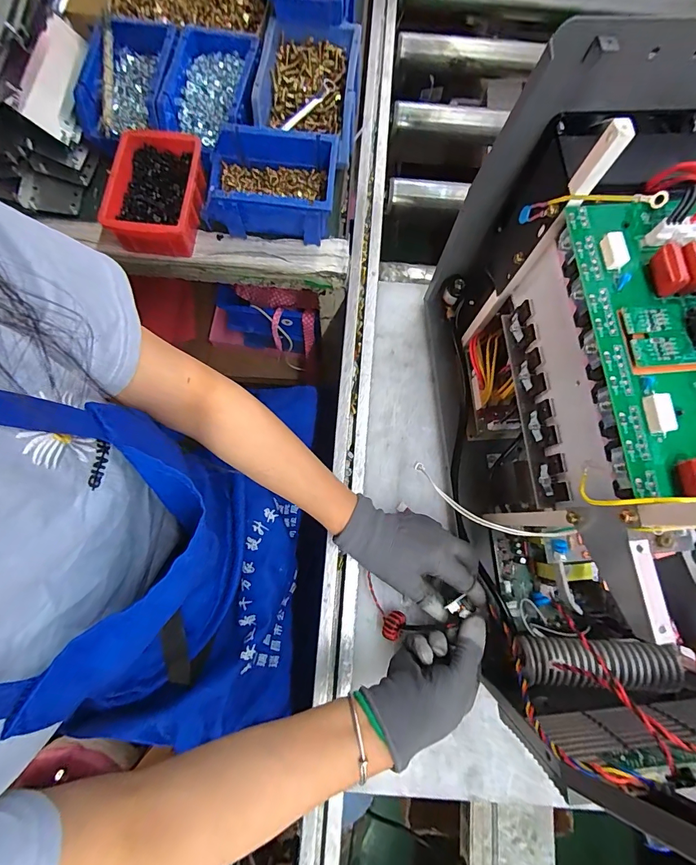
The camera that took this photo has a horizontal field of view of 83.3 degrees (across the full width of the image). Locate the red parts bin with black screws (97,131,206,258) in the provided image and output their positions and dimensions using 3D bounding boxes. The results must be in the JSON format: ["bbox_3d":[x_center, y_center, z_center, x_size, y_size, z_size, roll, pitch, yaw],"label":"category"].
[{"bbox_3d":[-0.240,-0.297,0.488,0.106,0.049,0.146,-2,77,-1],"label":"red parts bin with black screws"}]

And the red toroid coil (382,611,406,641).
[{"bbox_3d":[0.048,0.209,0.428,0.019,0.026,0.029,25,77,5],"label":"red toroid coil"}]

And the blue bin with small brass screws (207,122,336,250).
[{"bbox_3d":[-0.095,-0.302,0.487,0.153,0.071,0.101,4,76,0],"label":"blue bin with small brass screws"}]

